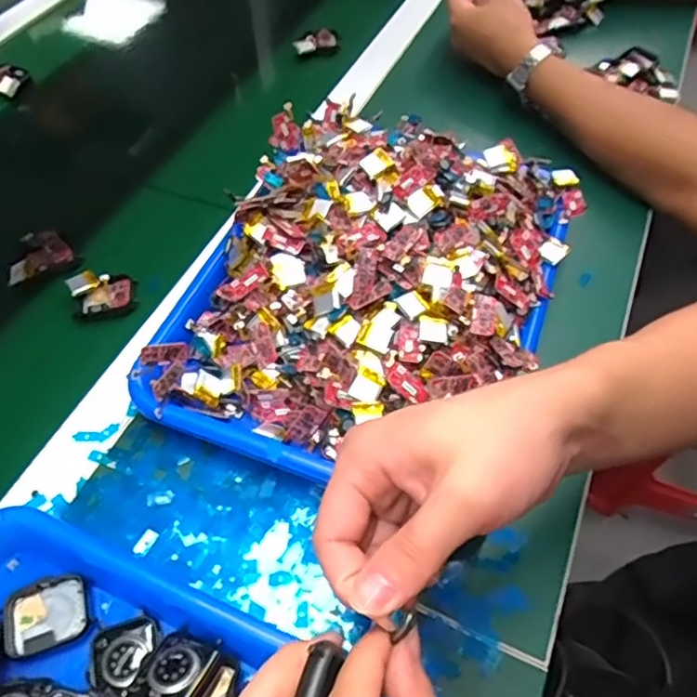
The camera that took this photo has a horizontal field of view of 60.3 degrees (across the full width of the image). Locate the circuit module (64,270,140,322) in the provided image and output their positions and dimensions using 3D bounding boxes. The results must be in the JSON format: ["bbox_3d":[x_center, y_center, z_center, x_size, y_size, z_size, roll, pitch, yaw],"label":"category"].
[{"bbox_3d":[-0.194,-0.043,0.478,0.049,0.022,0.036,-9,56,-8],"label":"circuit module"}]

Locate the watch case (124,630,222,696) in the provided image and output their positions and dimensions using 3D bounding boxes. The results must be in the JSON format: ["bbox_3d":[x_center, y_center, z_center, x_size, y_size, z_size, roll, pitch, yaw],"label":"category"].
[{"bbox_3d":[-0.088,0.166,0.304,0.033,0.012,0.042,19,41,22],"label":"watch case"}]

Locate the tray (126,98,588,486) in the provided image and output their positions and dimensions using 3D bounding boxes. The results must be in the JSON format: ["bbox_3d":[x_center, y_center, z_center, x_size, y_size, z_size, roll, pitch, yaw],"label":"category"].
[{"bbox_3d":[0.021,-0.057,0.444,0.249,0.084,0.324,19,57,12],"label":"tray"}]

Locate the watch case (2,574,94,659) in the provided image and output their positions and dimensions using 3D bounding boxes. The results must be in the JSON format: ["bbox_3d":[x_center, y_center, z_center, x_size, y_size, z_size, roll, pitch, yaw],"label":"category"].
[{"bbox_3d":[-0.167,0.148,0.334,0.044,0.007,0.037,-19,58,-13],"label":"watch case"}]

